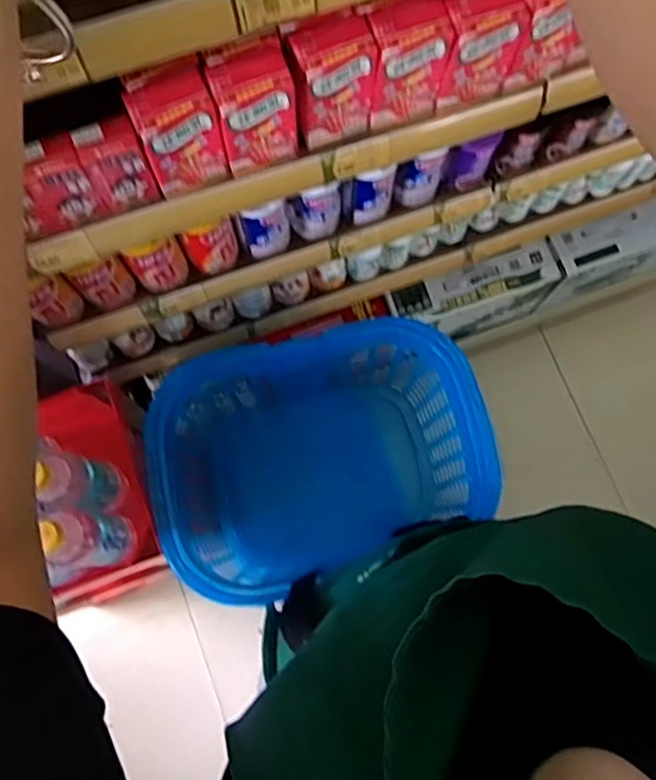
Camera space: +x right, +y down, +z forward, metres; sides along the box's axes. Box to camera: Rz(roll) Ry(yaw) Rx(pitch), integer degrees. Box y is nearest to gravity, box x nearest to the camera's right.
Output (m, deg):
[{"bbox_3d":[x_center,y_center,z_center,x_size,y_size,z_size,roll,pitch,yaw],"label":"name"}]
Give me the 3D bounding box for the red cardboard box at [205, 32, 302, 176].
[{"bbox_3d":[-0.063,-0.248,0.586,0.069,0.100,0.055,-15,79,-3],"label":"red cardboard box"}]

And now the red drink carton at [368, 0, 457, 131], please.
[{"bbox_3d":[0.070,-0.296,0.603,0.066,0.103,0.049,-15,79,-3],"label":"red drink carton"}]

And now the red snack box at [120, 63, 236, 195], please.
[{"bbox_3d":[-0.130,-0.227,0.584,0.069,0.103,0.055,-19,79,-4],"label":"red snack box"}]

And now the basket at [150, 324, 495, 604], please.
[{"bbox_3d":[-0.012,0.094,0.962,0.424,0.273,0.303,-18,79,-4],"label":"basket"}]

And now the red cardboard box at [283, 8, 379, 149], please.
[{"bbox_3d":[0.004,-0.280,0.597,0.066,0.105,0.054,-19,79,-4],"label":"red cardboard box"}]

